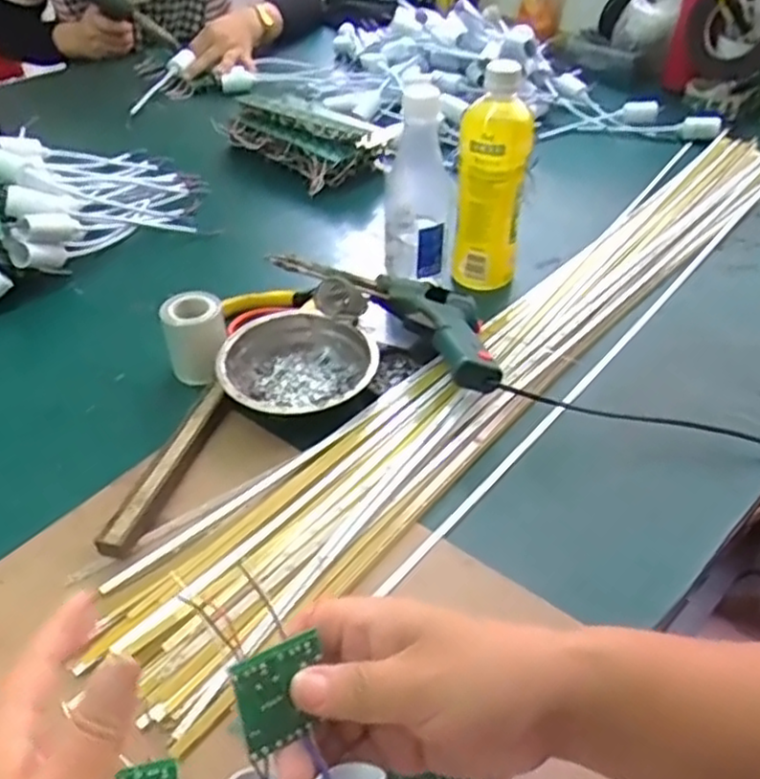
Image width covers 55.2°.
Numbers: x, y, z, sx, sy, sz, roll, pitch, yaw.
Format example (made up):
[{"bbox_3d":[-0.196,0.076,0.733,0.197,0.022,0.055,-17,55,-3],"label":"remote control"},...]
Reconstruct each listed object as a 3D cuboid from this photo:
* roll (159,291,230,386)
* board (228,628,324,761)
[{"bbox_3d":[-0.158,-0.043,0.628,0.052,0.065,0.045,-11,45,-13],"label":"roll"},{"bbox_3d":[-0.039,0.120,0.286,0.036,0.036,0.004,-14,1,-37],"label":"board"}]

